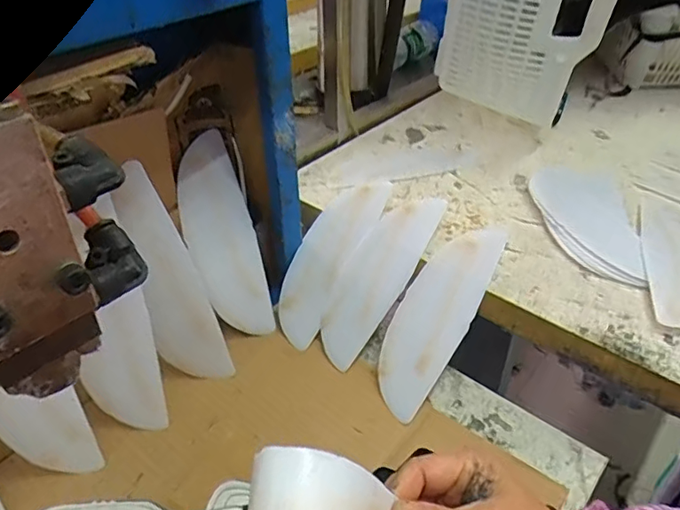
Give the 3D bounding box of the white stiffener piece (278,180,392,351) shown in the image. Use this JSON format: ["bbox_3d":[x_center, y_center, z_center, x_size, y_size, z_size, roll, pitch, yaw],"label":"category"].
[{"bbox_3d":[-0.013,-0.002,0.638,0.070,0.014,0.220,18,64,22],"label":"white stiffener piece"}]

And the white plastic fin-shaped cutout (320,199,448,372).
[{"bbox_3d":[0.040,0.020,0.609,0.073,0.014,0.214,21,68,28],"label":"white plastic fin-shaped cutout"}]

